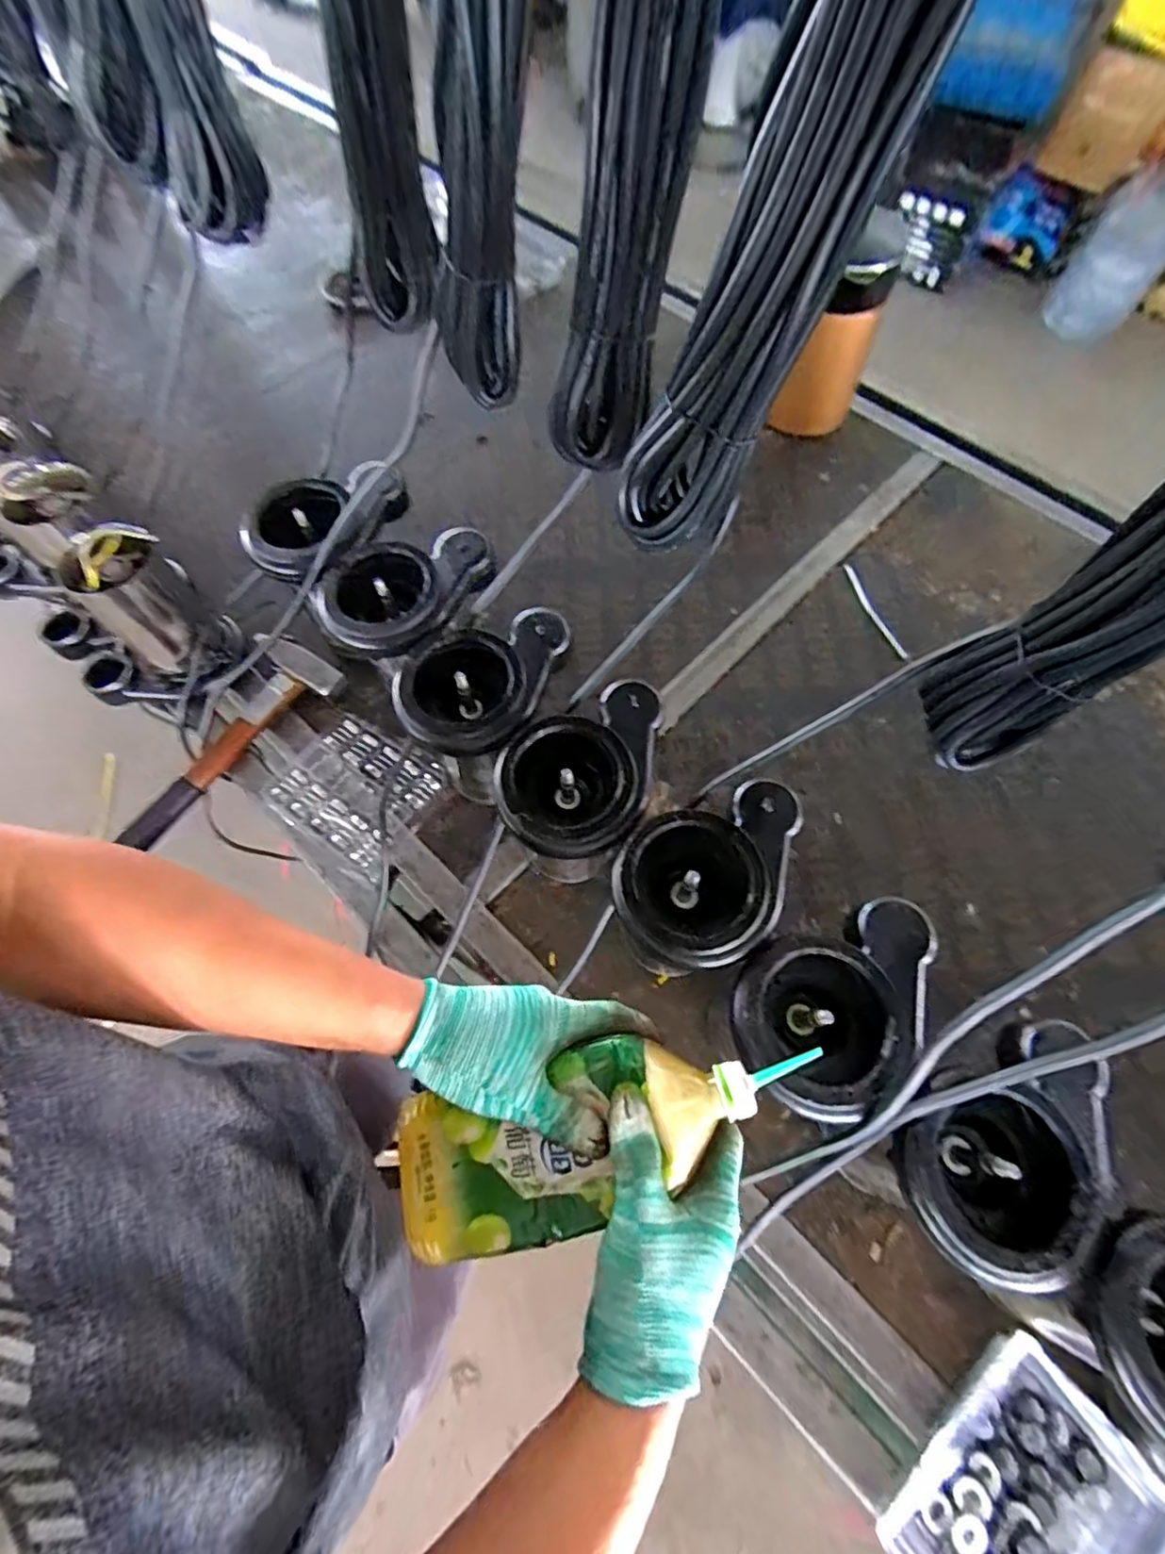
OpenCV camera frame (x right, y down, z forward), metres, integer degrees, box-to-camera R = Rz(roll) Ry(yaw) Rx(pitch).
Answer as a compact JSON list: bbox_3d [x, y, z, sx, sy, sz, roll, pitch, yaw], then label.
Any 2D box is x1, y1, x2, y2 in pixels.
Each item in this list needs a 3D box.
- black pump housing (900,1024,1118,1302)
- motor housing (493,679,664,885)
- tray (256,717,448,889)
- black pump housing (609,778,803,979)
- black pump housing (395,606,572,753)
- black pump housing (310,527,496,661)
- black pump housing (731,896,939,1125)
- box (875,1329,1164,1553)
[{"bbox_3d":[0.282,0.241,0.406,0.171,0.057,0.124,-34,70,-14],"label":"black pump housing"},{"bbox_3d":[0.005,-0.002,0.519,0.117,0.055,0.171,37,71,15],"label":"motor housing"},{"bbox_3d":[-0.247,0.011,0.666,0.156,0.017,0.138,31,70,13],"label":"tray"},{"bbox_3d":[0.105,0.080,0.477,0.163,0.054,0.113,-21,68,-9],"label":"black pump housing"},{"bbox_3d":[-0.080,-0.077,0.555,0.168,0.057,0.114,-25,68,-10],"label":"black pump housing"},{"bbox_3d":[-0.168,-0.168,0.585,0.174,0.046,0.121,-19,68,-8],"label":"black pump housing"},{"bbox_3d":[0.180,0.157,0.445,0.117,0.070,0.170,33,71,14],"label":"black pump housing"},{"bbox_3d":[0.319,0.528,0.430,0.173,0.046,0.148,-37,71,-14],"label":"box"}]

